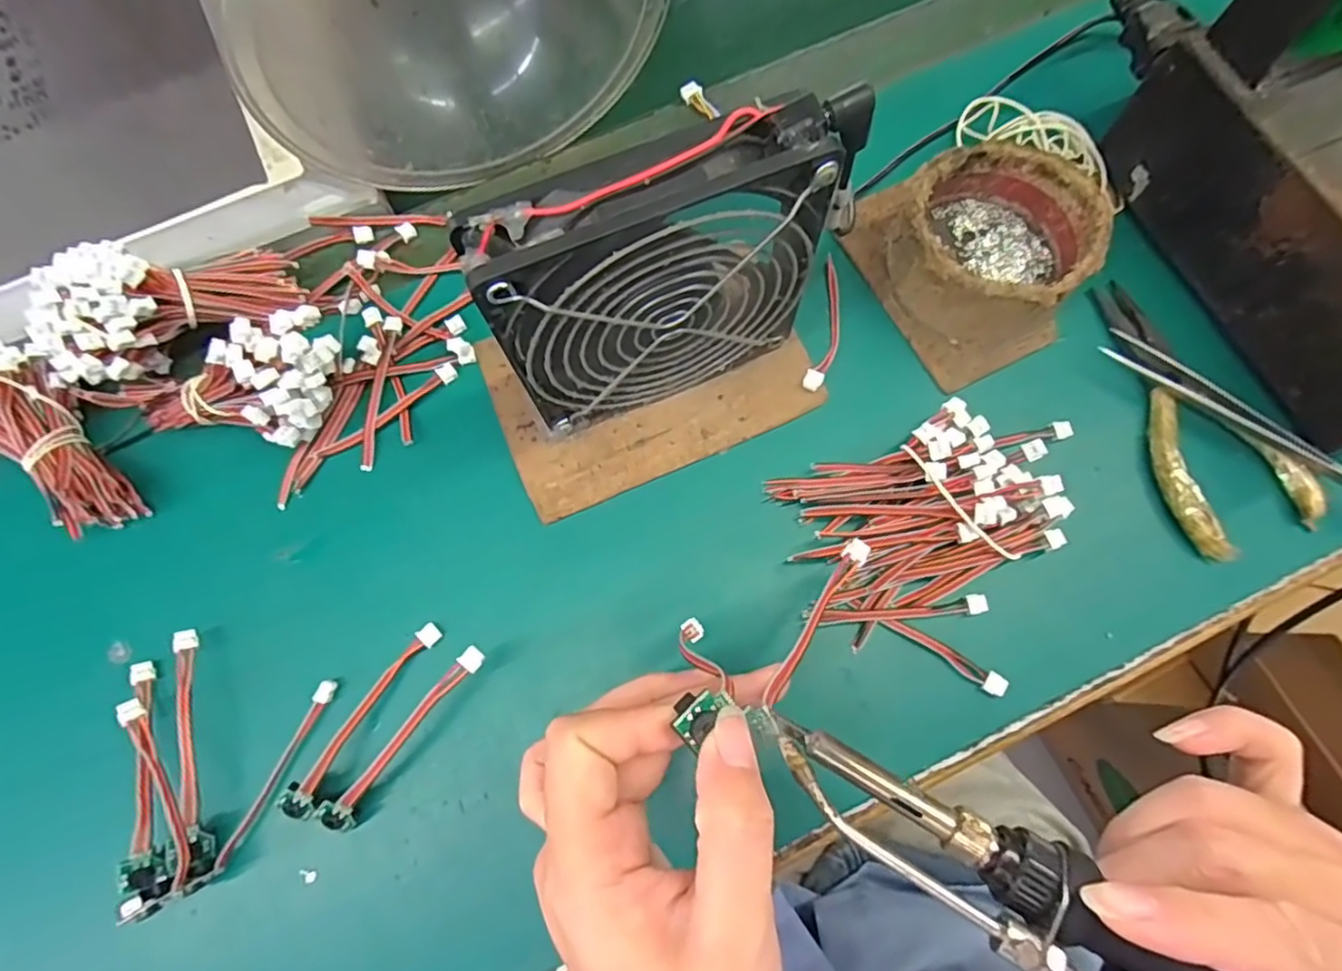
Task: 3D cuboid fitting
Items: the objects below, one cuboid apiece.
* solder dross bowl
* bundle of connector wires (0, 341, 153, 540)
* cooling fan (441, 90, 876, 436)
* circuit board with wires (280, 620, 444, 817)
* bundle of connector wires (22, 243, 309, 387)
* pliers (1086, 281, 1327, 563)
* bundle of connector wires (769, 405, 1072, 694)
[{"bbox_3d":[0.147,-0.112,0.293,0.080,0.041,0.080,0,74,1],"label":"solder dross bowl"},{"bbox_3d":[-0.278,-0.016,0.278,0.045,0.025,0.095,-40,97,-9],"label":"bundle of connector wires"},{"bbox_3d":[0.000,-0.071,0.241,0.125,0.130,0.026,-23,75,-5],"label":"cooling fan"},{"bbox_3d":[-0.122,0.094,0.257,0.012,0.019,0.083,34,78,10],"label":"circuit board with wires"},{"bbox_3d":[-0.228,-0.084,0.291,0.105,0.053,0.049,-27,74,-28],"label":"bundle of connector wires"},{"bbox_3d":[0.231,-0.036,0.286,0.057,0.013,0.132,-17,74,-3],"label":"pliers"},{"bbox_3d":[0.118,0.024,0.265,0.122,0.024,0.105,-21,75,-4],"label":"bundle of connector wires"}]

